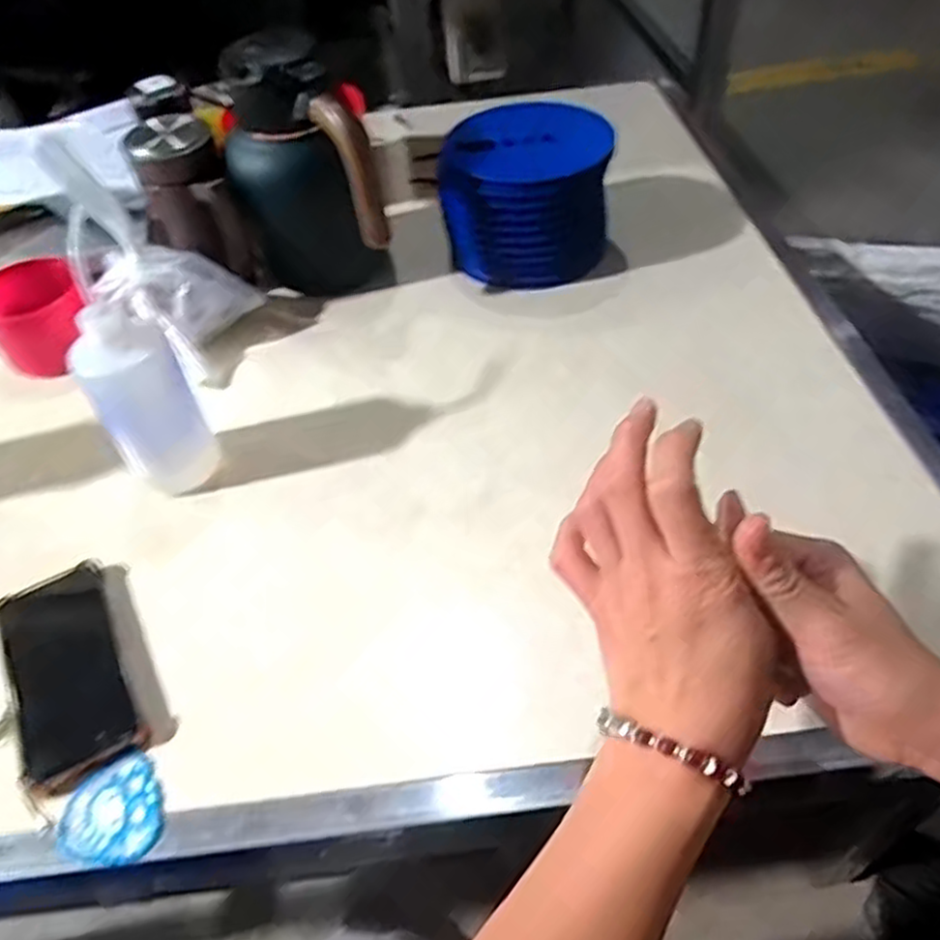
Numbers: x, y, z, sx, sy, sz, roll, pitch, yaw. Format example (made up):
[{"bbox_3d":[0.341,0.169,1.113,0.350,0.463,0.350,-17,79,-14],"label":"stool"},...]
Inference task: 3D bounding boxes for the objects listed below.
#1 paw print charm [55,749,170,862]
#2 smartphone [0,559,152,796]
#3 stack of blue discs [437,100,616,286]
[{"bbox_3d":[-0.216,0.209,0.441,0.060,0.007,0.062,-30,52,-21],"label":"paw print charm"},{"bbox_3d":[-0.276,0.133,0.501,0.070,0.015,0.160,-26,51,-18],"label":"smartphone"},{"bbox_3d":[0.060,-0.292,0.784,0.176,0.126,0.156,-4,49,3],"label":"stack of blue discs"}]

